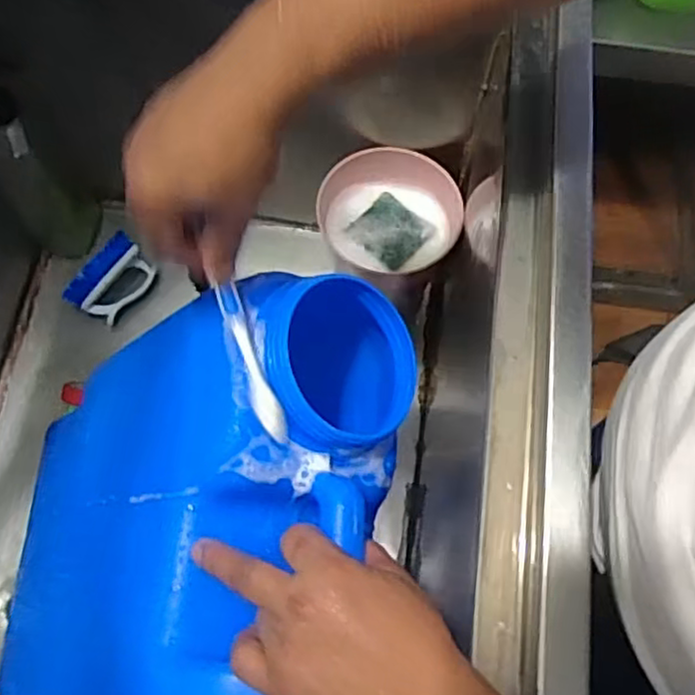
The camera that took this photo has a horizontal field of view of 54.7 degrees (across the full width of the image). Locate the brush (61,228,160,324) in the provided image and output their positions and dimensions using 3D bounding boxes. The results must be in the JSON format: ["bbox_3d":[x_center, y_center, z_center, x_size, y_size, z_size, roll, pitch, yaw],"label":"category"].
[{"bbox_3d":[-0.298,-0.081,0.843,0.107,0.059,0.064,-42,76,-15],"label":"brush"}]

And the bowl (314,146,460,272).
[{"bbox_3d":[0.044,-0.143,0.726,0.154,0.053,0.136,30,72,9],"label":"bowl"}]

